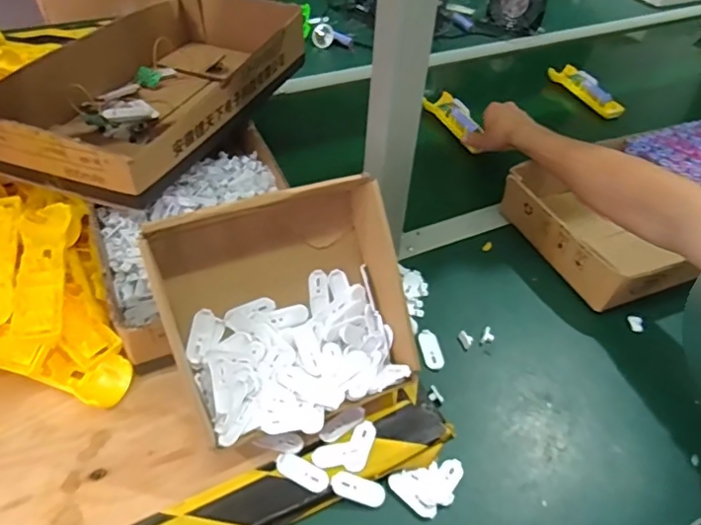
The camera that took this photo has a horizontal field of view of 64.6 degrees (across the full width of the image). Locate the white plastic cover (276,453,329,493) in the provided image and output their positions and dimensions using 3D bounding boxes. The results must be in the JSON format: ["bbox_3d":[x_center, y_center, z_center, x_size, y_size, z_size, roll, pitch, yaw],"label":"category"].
[{"bbox_3d":[-0.043,0.187,0.495,0.049,0.004,0.021,24,48,17],"label":"white plastic cover"}]

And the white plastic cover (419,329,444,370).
[{"bbox_3d":[0.090,0.096,0.615,0.023,0.004,0.051,-7,47,-12],"label":"white plastic cover"}]

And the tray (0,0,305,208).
[{"bbox_3d":[-0.248,-0.249,0.745,0.247,0.088,0.464,19,47,13],"label":"tray"}]

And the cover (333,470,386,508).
[{"bbox_3d":[0.007,0.202,0.495,0.050,0.007,0.020,23,46,-9],"label":"cover"}]

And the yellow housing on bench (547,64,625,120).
[{"bbox_3d":[0.448,-0.332,1.056,0.039,0.035,0.171,-20,51,-23],"label":"yellow housing on bench"}]

